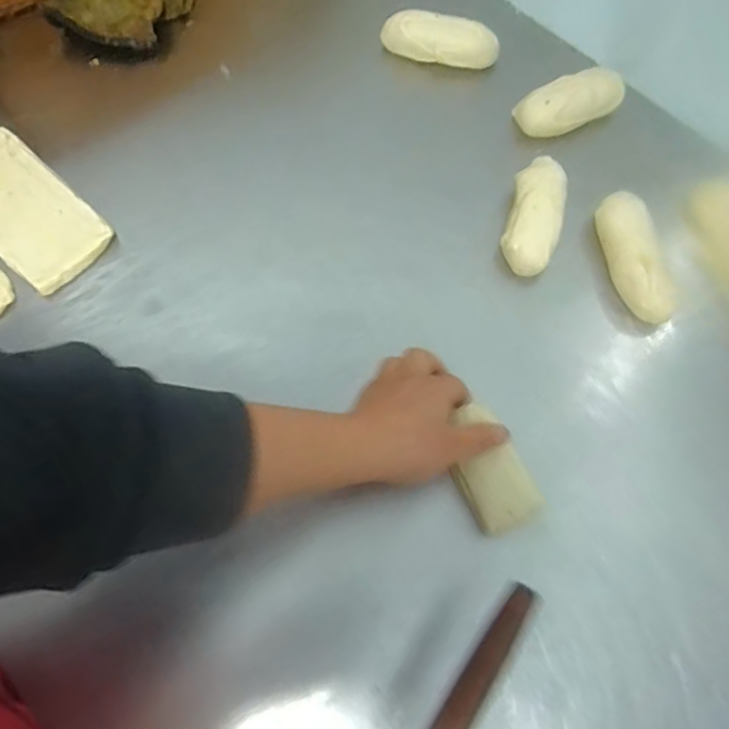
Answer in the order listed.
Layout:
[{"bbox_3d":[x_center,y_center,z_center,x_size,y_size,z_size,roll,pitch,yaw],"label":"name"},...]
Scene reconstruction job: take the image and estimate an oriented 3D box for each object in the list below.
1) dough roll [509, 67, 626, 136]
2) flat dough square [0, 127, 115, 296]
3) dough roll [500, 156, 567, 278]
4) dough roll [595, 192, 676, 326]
[{"bbox_3d":[0.210,-0.269,0.632,0.116,0.036,0.057,-24,71,-9],"label":"dough roll"},{"bbox_3d":[-0.327,-0.149,0.587,0.181,0.019,0.088,41,74,14],"label":"flat dough square"},{"bbox_3d":[0.157,-0.141,0.574,0.048,0.043,0.121,15,69,5],"label":"dough roll"},{"bbox_3d":[0.243,-0.101,0.558,0.040,0.038,0.133,-8,69,-4],"label":"dough roll"}]

